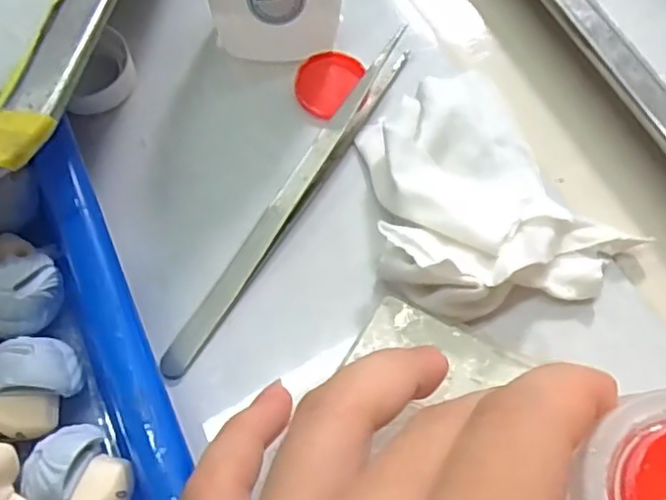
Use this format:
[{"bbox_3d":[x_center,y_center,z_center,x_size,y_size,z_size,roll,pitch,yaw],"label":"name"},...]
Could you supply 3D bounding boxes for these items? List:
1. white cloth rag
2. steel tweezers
[{"bbox_3d":[0.048,-0.023,0.205,0.075,0.024,0.081,-9,70,-4],"label":"white cloth rag"},{"bbox_3d":[-0.012,-0.019,0.209,0.009,0.011,0.134,32,72,10],"label":"steel tweezers"}]

